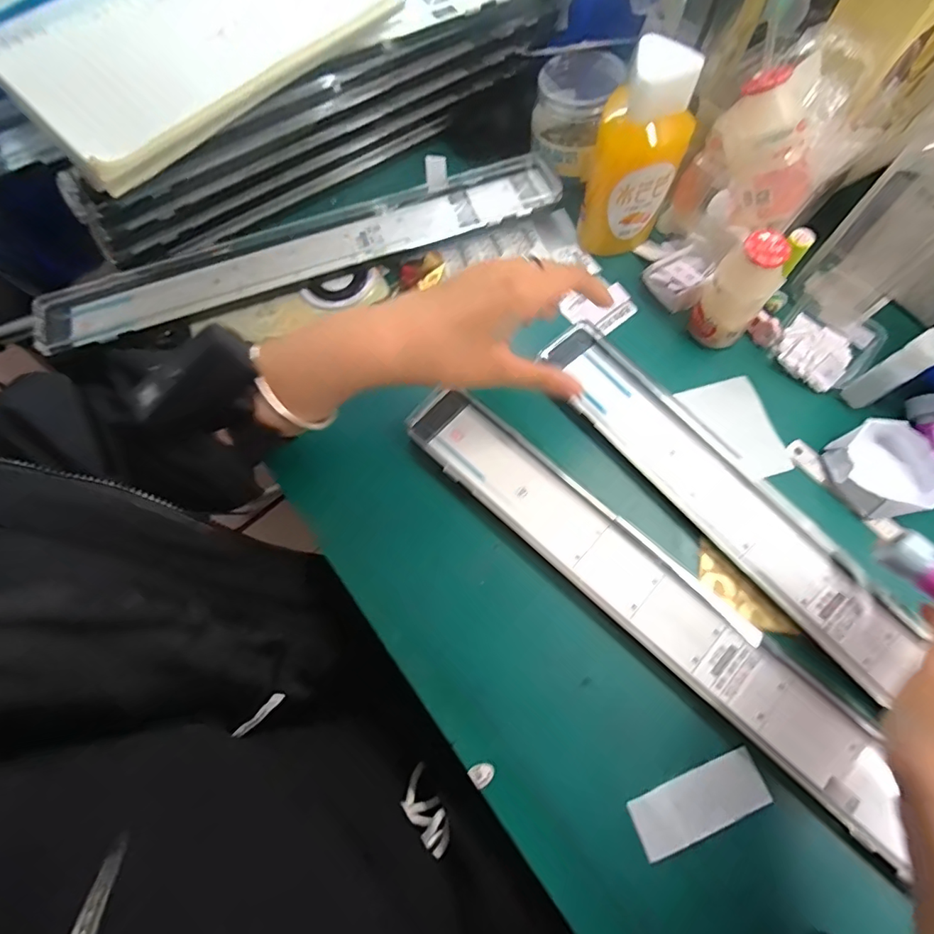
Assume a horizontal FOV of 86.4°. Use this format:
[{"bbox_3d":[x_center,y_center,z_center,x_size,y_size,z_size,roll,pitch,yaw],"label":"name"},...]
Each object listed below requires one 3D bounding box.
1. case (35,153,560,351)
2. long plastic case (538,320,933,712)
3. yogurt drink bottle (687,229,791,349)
[{"bbox_3d":[-0.135,-0.190,0.429,0.441,0.025,0.068,-19,72,-5],"label":"case"},{"bbox_3d":[0.224,0.057,0.355,0.071,0.025,0.448,-38,73,-10],"label":"long plastic case"},{"bbox_3d":[0.202,-0.130,0.373,0.042,0.080,0.039,36,76,12],"label":"yogurt drink bottle"}]

